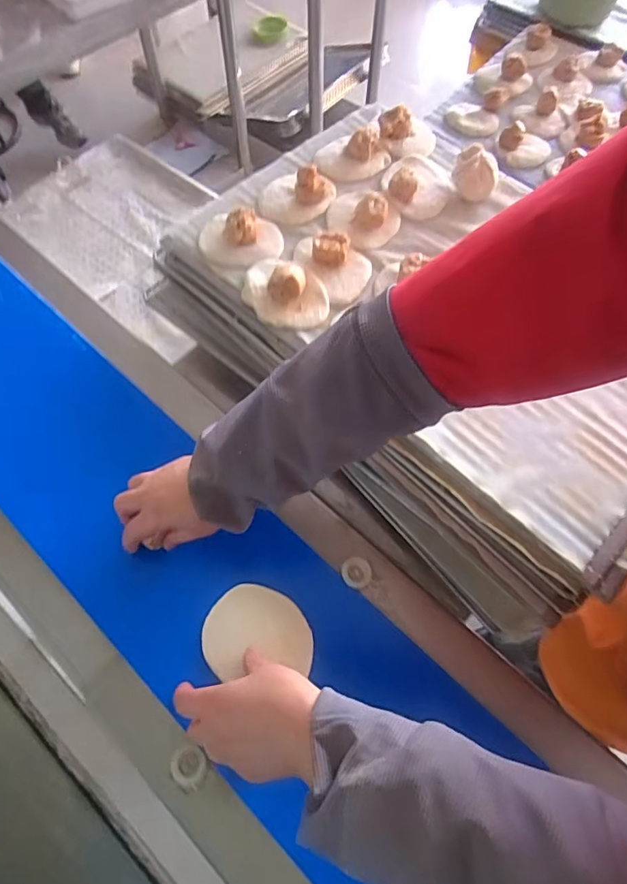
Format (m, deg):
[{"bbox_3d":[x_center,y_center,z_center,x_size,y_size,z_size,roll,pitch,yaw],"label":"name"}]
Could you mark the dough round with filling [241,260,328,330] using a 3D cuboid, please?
[{"bbox_3d":[-0.032,-0.179,0.552,0.090,0.044,0.098,0,63,0],"label":"dough round with filling"}]

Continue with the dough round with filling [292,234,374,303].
[{"bbox_3d":[0.027,-0.215,0.577,0.068,0.033,0.100,-28,67,-14],"label":"dough round with filling"}]

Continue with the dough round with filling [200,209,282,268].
[{"bbox_3d":[-0.088,-0.253,0.594,0.101,0.037,0.085,-8,64,-4],"label":"dough round with filling"}]

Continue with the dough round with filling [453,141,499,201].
[{"bbox_3d":[0.200,-0.331,0.615,0.052,0.051,0.041,19,65,9],"label":"dough round with filling"}]

